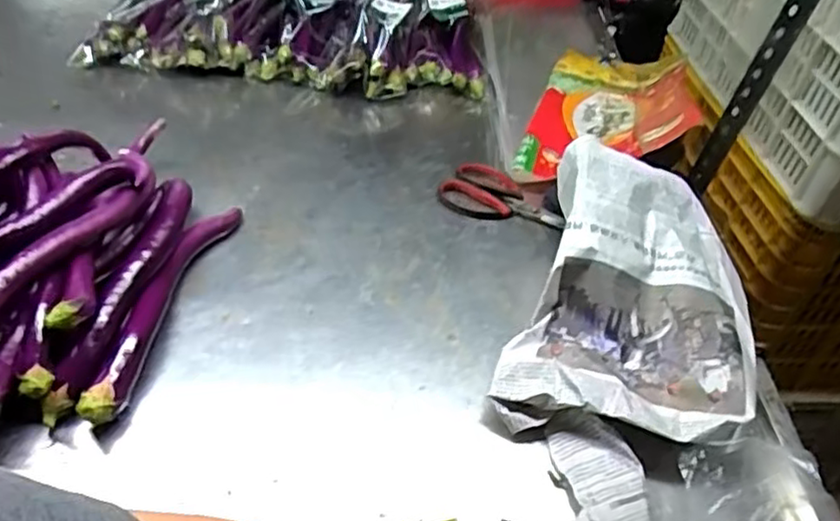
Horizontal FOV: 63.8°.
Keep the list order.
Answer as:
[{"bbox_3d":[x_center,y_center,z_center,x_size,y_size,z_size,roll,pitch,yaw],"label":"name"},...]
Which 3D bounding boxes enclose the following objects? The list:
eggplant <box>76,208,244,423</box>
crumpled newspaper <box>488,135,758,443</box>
[{"bbox_3d":[-0.244,0.035,0.655,0.041,0.042,0.292,10,43,3],"label":"eggplant"},{"bbox_3d":[0.208,0.036,0.642,0.213,0.120,0.297,17,44,10],"label":"crumpled newspaper"}]

